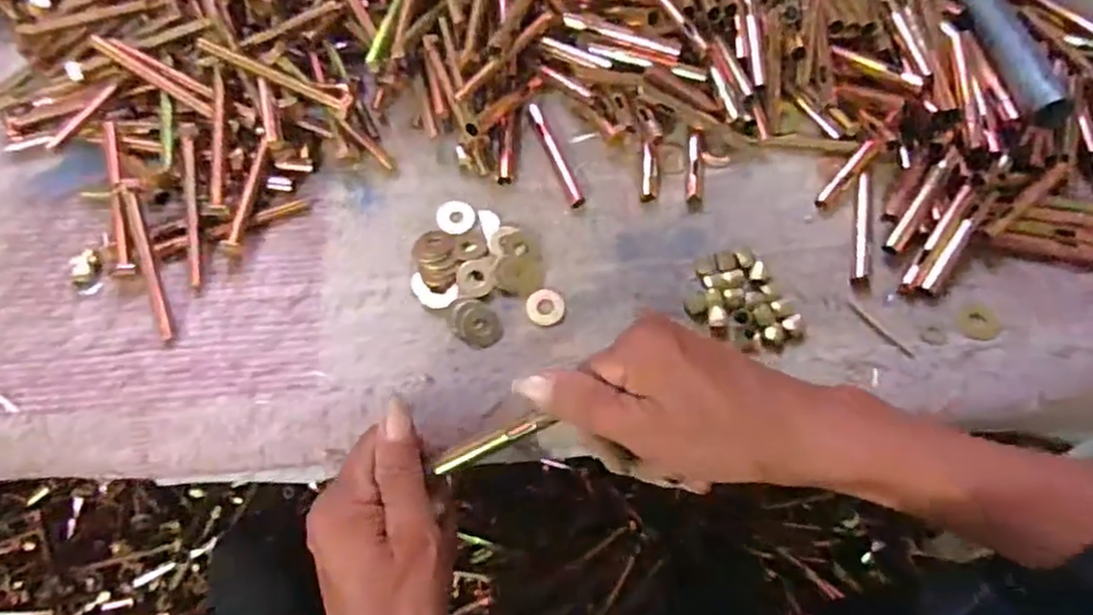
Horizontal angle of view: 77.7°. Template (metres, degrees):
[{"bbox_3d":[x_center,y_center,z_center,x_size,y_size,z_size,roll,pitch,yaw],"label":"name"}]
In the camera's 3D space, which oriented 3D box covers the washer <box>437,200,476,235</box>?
[{"bbox_3d":[-0.061,-0.061,0.458,0.026,0.004,0.026,0,70,0],"label":"washer"}]

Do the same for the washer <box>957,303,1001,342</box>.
[{"bbox_3d":[0.275,0.009,0.430,0.024,0.004,0.026,-6,64,12],"label":"washer"}]

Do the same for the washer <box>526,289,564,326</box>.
[{"bbox_3d":[0.000,-0.001,0.430,0.024,0.004,0.023,0,70,0],"label":"washer"}]

